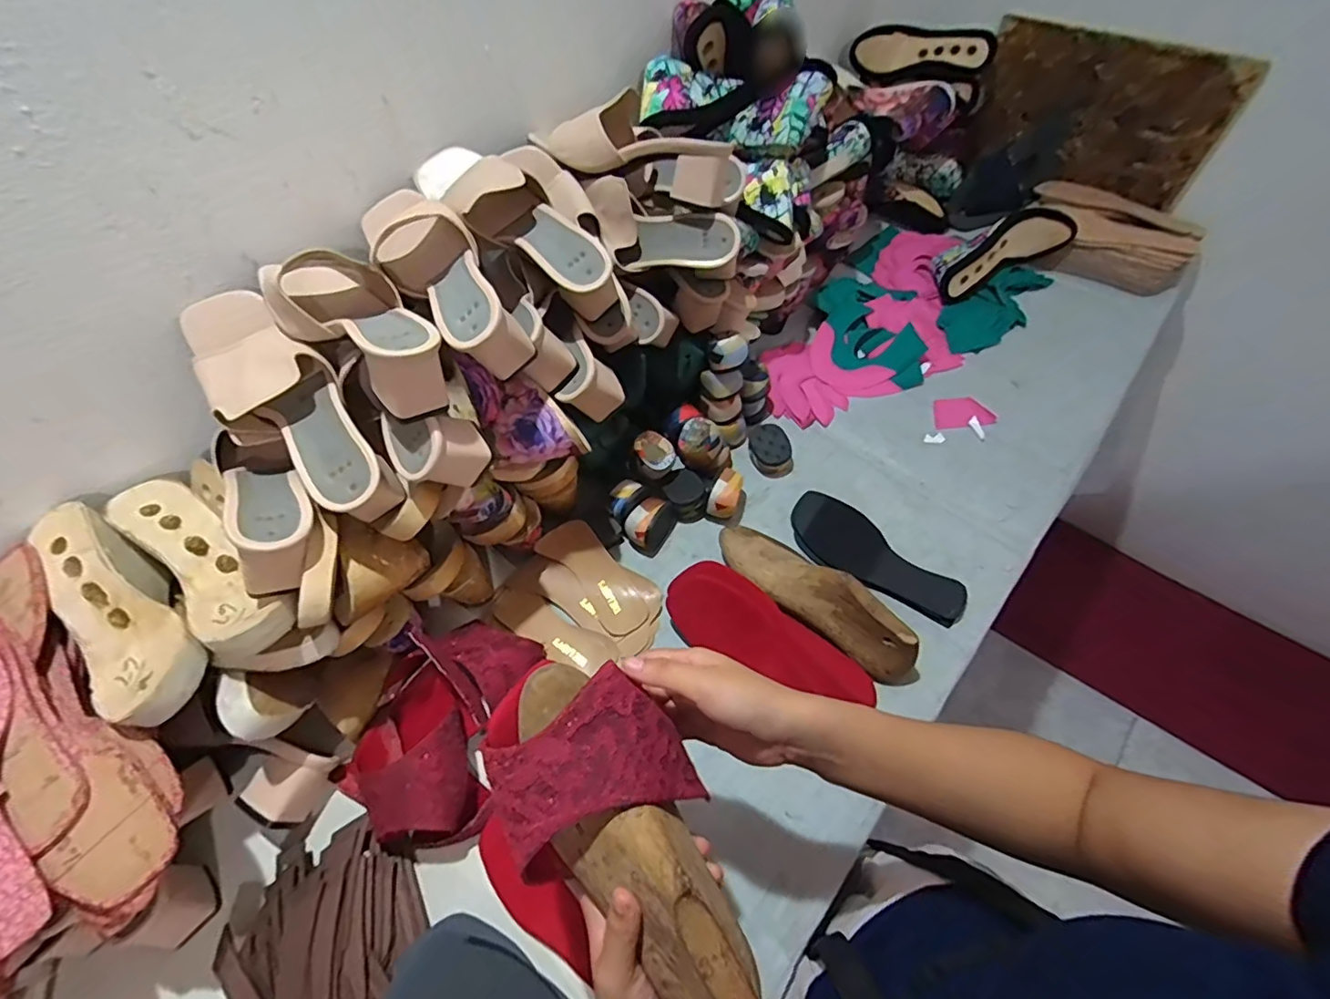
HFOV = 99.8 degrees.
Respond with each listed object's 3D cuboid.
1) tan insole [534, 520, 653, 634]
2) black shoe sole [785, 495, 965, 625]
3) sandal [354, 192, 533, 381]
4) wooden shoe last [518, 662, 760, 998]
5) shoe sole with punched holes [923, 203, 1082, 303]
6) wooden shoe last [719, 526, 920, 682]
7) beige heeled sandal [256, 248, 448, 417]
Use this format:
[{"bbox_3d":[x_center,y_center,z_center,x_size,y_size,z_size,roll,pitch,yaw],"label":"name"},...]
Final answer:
[{"bbox_3d":[-0.080,0.089,0.654,0.060,0.013,0.152,-43,77,-9],"label":"tan insole"},{"bbox_3d":[0.244,0.064,0.658,0.210,0.011,0.086,30,62,23],"label":"black shoe sole"},{"bbox_3d":[-0.204,-0.205,0.520,0.085,0.073,0.232,-30,58,-16],"label":"sandal"},{"bbox_3d":[-0.021,0.202,0.323,0.065,0.065,0.225,-32,73,-17],"label":"wooden shoe last"},{"bbox_3d":[0.542,-0.407,0.901,0.241,0.068,0.086,-26,56,2],"label":"shoe sole with punched holes"},{"bbox_3d":[0.156,0.096,0.601,0.062,0.081,0.240,-38,60,-20],"label":"wooden shoe last"},{"bbox_3d":[-0.259,-0.149,0.457,0.089,0.072,0.202,-35,59,-18],"label":"beige heeled sandal"}]

